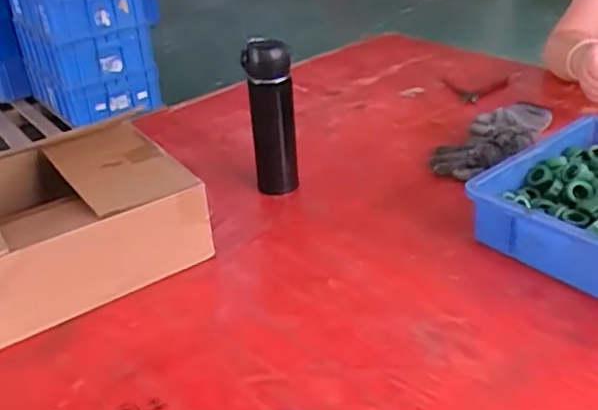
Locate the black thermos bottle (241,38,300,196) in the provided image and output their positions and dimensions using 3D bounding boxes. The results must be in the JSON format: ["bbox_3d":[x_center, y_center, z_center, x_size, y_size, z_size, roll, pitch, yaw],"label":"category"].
[{"bbox_3d":[-0.039,-0.122,0.901,0.064,0.211,0.053,-8,31,-6],"label":"black thermos bottle"}]

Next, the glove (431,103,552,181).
[{"bbox_3d":[0.307,-0.108,0.990,0.253,0.034,0.085,-27,38,-33],"label":"glove"}]

